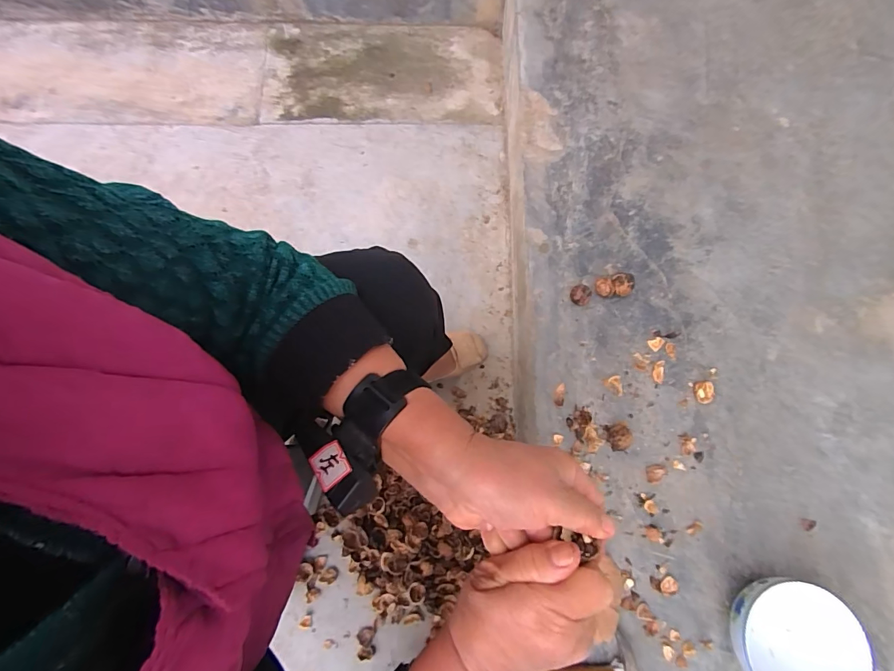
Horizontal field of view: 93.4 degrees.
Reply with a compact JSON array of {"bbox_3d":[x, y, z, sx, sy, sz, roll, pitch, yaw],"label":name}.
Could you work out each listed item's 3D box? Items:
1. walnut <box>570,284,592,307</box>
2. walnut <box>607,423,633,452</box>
[{"bbox_3d":[0.209,-0.065,0.658,0.030,0.029,0.036,27,75,7],"label":"walnut"},{"bbox_3d":[0.241,0.144,0.594,0.030,0.033,0.034,-15,74,-5],"label":"walnut"}]

